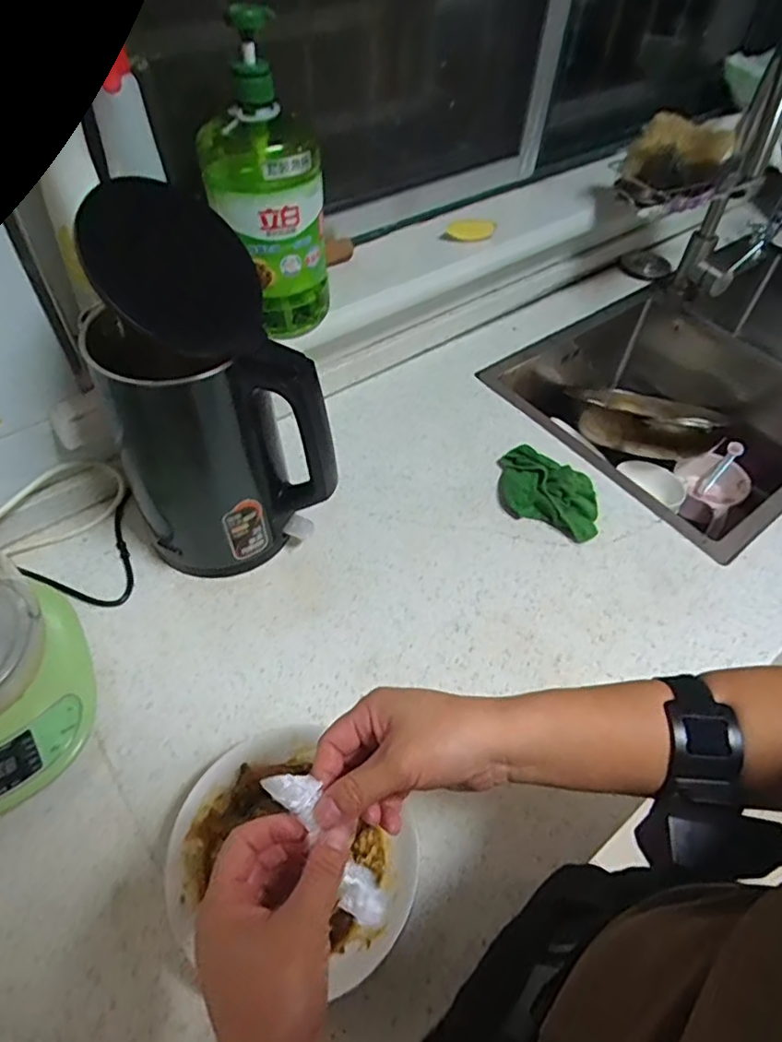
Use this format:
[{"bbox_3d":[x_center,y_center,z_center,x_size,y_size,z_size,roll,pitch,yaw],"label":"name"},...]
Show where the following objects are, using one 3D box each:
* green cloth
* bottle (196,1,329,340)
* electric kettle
[{"bbox_3d":[0.182,-0.040,0.686,0.126,0.037,0.094,20,55,11],"label":"green cloth"},{"bbox_3d":[-0.111,-0.313,0.568,0.076,0.264,0.115,33,58,20],"label":"bottle"},{"bbox_3d":[-0.151,-0.094,0.528,0.178,0.326,0.128,-8,54,-9],"label":"electric kettle"}]

